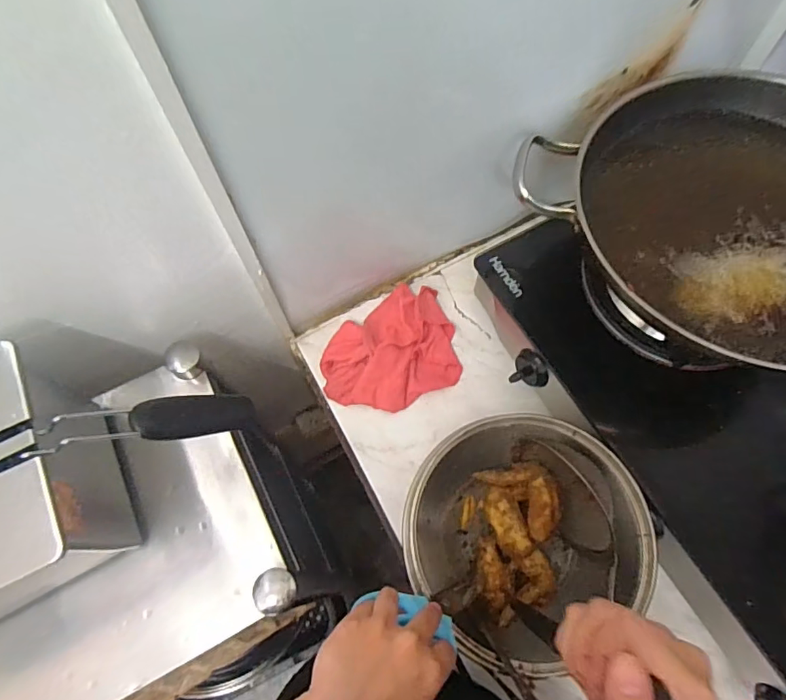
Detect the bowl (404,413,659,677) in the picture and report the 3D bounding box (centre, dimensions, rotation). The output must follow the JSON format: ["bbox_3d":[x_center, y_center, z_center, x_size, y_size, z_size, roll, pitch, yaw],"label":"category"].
[{"bbox_3d":[0.127,0.182,0.515,0.216,0.100,0.208,0,68,-1],"label":"bowl"}]

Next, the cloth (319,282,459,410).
[{"bbox_3d":[-0.003,0.000,0.658,0.181,0.030,0.144,-24,70,-10],"label":"cloth"}]

